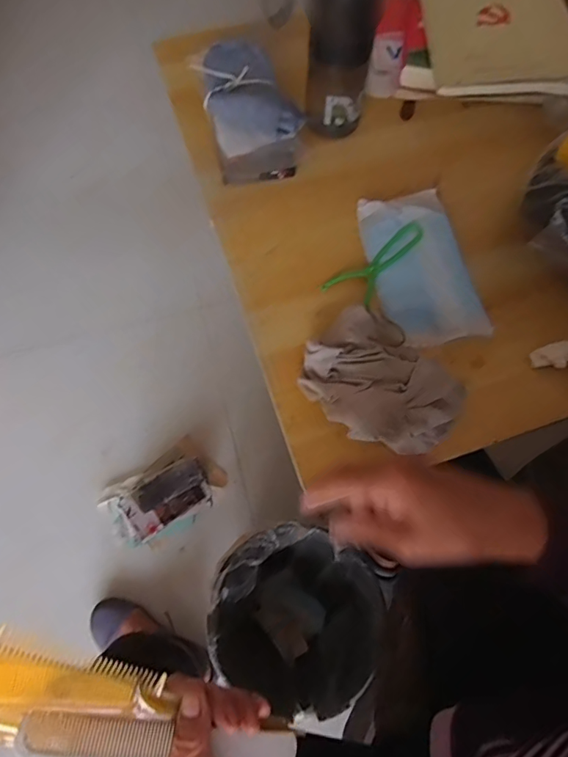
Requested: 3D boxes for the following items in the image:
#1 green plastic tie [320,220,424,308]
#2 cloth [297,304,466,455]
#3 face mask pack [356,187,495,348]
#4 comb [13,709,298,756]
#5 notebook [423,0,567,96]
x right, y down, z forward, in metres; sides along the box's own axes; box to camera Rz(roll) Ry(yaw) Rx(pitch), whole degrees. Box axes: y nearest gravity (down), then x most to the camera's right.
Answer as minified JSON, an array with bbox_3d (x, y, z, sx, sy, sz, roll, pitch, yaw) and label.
[{"bbox_3d":[0.105,-0.138,0.529,0.056,0.018,0.132,35,70,13],"label":"green plastic tie"},{"bbox_3d":[0.097,0.001,0.455,0.124,0.030,0.149,-42,74,-17],"label":"cloth"},{"bbox_3d":[0.153,-0.128,0.526,0.103,0.016,0.196,-11,68,-6],"label":"face mask pack"},{"bbox_3d":[-0.071,0.221,0.277,0.163,0.007,0.031,14,66,-13],"label":"comb"},{"bbox_3d":[0.291,-0.492,0.629,0.186,0.028,0.271,-2,72,8],"label":"notebook"}]

